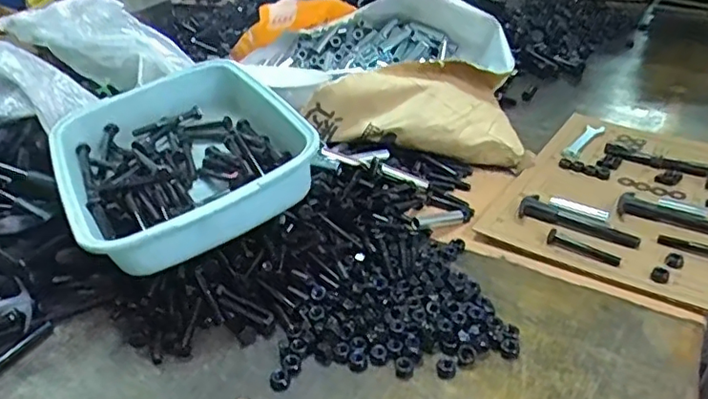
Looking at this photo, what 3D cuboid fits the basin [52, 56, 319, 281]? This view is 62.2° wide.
[{"bbox_3d":[-0.193,-0.043,0.637,0.227,0.104,0.322,-18,36,-24],"label":"basin"}]

